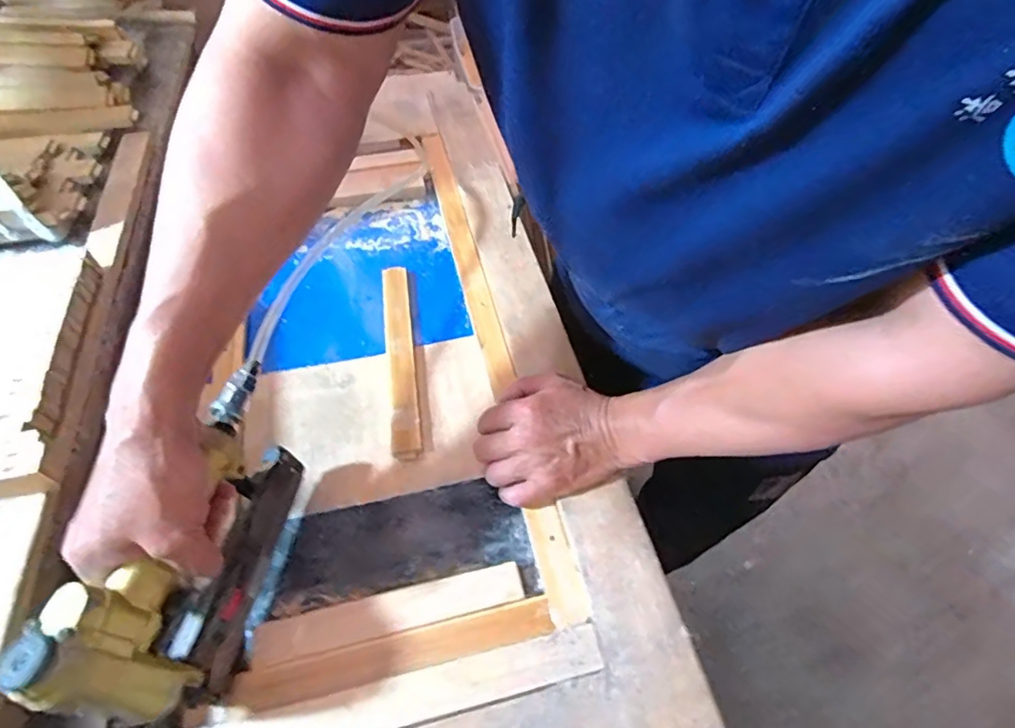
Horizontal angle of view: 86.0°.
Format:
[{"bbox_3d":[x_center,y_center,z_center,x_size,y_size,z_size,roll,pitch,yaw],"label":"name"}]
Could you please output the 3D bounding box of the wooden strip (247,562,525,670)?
[{"bbox_3d":[-0.092,0.194,0.430,0.206,0.010,0.032,-12,55,-9],"label":"wooden strip"}]

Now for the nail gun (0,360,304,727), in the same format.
[{"bbox_3d":[-0.208,0.120,0.383,0.052,0.146,0.220,10,54,7],"label":"nail gun"}]

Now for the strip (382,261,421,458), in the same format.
[{"bbox_3d":[-0.115,-0.013,0.580,0.029,0.013,0.246,-8,54,-6],"label":"strip"}]

